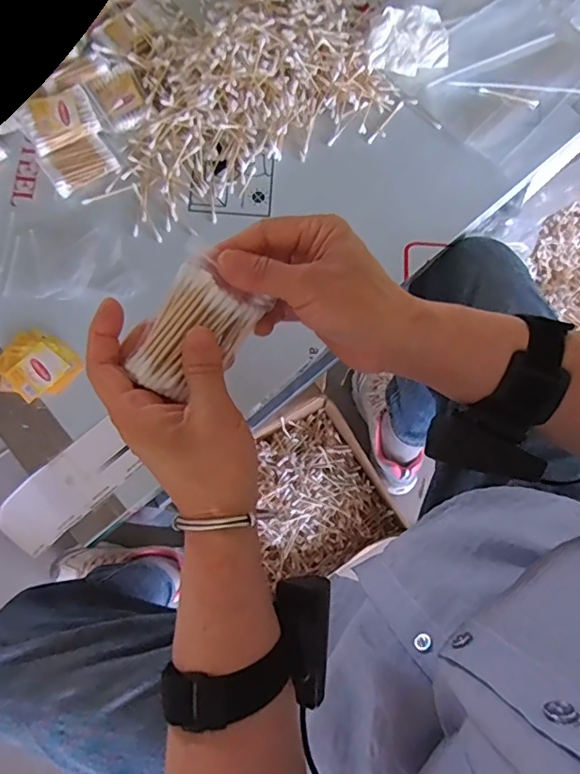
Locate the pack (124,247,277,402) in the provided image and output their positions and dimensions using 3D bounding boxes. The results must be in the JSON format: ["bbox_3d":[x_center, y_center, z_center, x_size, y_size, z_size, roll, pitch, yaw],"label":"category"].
[{"bbox_3d":[-0.057,-0.034,0.323,0.057,0.028,0.080,31,91,-33],"label":"pack"}]

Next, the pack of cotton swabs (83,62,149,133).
[{"bbox_3d":[-0.188,-0.322,0.587,0.053,0.015,0.063,-29,78,-8],"label":"pack of cotton swabs"}]

